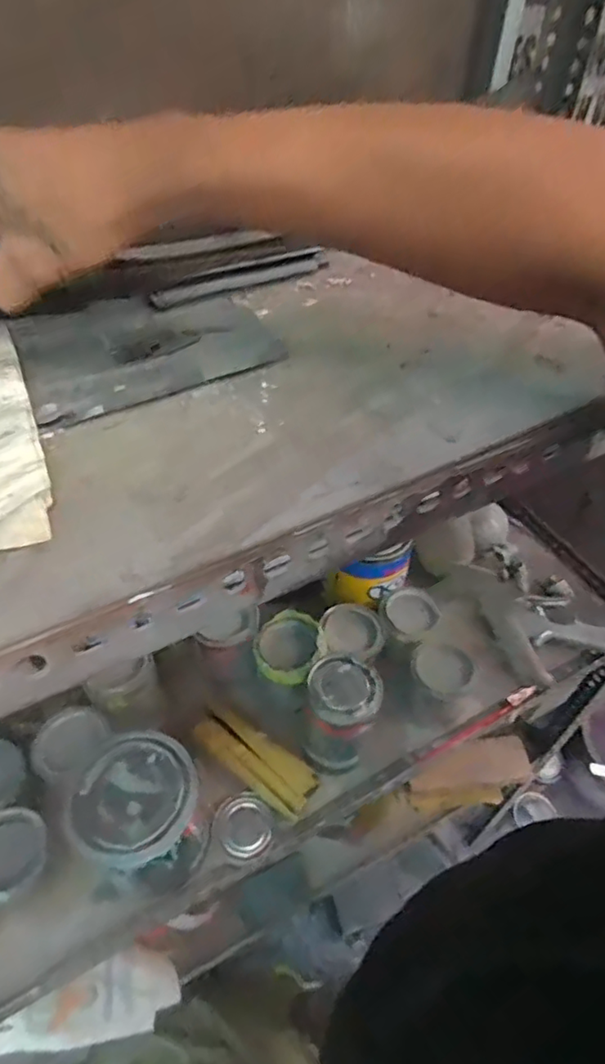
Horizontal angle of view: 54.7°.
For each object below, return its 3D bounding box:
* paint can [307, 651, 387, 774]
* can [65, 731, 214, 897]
[{"bbox_3d":[0.038,0.183,0.587,0.066,0.113,0.065,2,47,-2],"label":"paint can"},{"bbox_3d":[-0.140,0.245,0.505,0.101,0.096,0.110,-18,51,-19],"label":"can"}]

